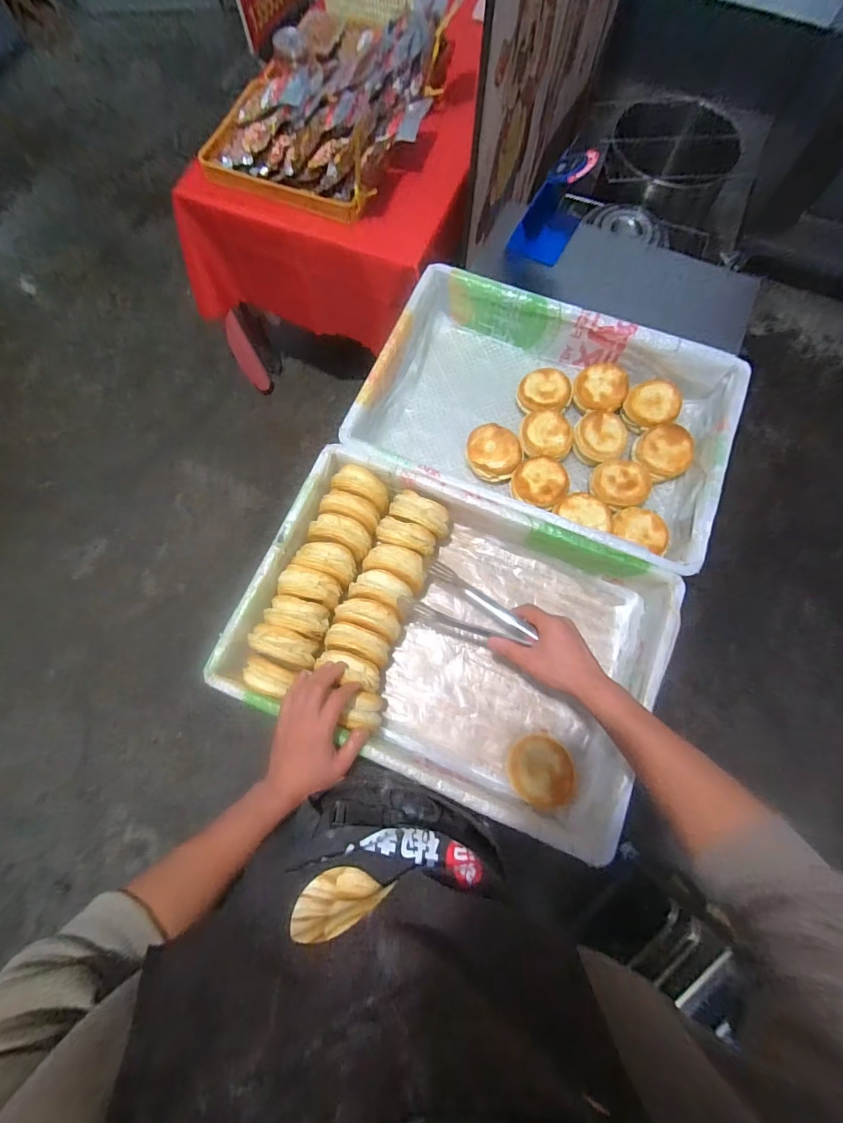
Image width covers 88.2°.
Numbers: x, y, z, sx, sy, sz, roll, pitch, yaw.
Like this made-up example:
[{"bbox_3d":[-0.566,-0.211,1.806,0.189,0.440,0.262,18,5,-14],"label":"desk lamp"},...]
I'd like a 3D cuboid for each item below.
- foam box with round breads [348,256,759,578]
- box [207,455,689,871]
[{"bbox_3d":[0.212,-0.250,0.789,0.594,0.149,0.426,23,76,6],"label":"foam box with round breads"},{"bbox_3d":[0.045,0.103,0.674,0.578,0.131,0.405,23,76,6],"label":"box"}]

